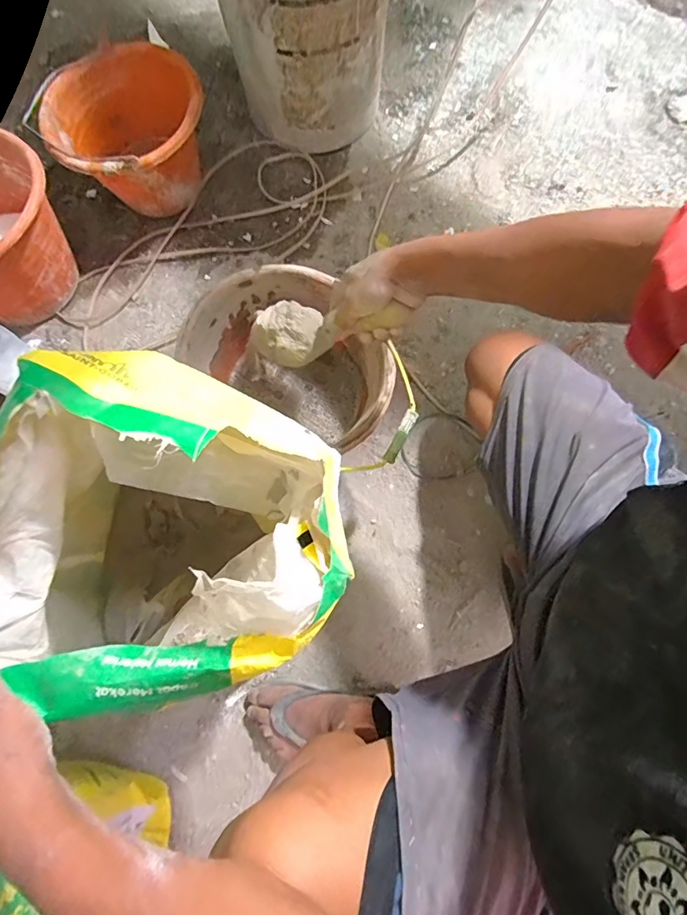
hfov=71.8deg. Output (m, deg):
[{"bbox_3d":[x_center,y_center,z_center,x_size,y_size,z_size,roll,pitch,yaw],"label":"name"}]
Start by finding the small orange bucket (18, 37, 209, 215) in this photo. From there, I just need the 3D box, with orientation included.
[{"bbox_3d":[-0.360,-0.555,0.841,0.262,0.182,0.248,0,78,0],"label":"small orange bucket"}]

